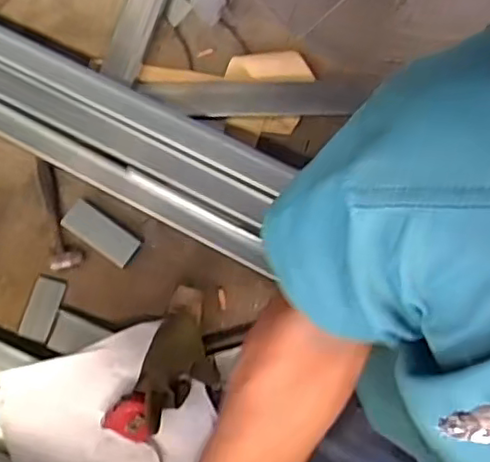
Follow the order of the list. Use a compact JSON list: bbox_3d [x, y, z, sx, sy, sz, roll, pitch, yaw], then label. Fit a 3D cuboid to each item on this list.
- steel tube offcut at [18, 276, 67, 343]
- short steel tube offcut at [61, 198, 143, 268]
[{"bbox_3d":[-0.325,0.125,1.023,0.052,0.012,0.097,18,80,3],"label":"steel tube offcut"},{"bbox_3d":[-0.232,0.002,1.031,0.125,0.020,0.055,35,81,5],"label":"short steel tube offcut"}]

